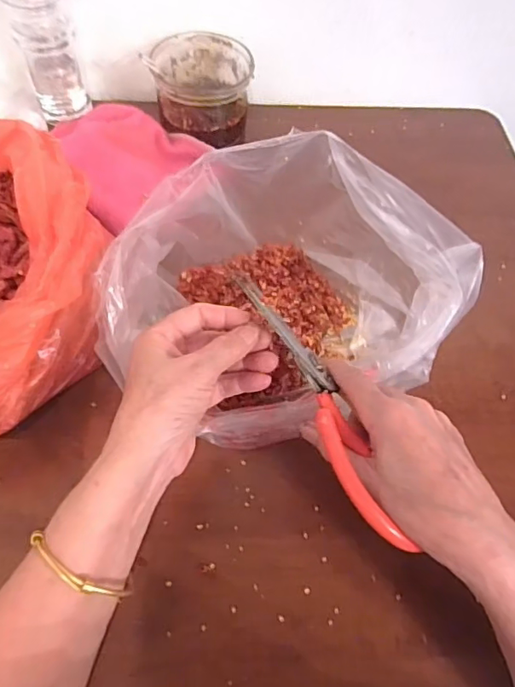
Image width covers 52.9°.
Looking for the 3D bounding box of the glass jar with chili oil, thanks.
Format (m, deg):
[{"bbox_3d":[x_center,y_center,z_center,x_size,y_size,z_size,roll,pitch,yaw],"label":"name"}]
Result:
[{"bbox_3d":[-0.058,-0.276,0.546,0.099,0.077,0.091,1,58,-2],"label":"glass jar with chili oil"}]

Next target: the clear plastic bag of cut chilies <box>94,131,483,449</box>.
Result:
[{"bbox_3d":[0.011,-0.043,0.394,0.243,0.123,0.185,-16,60,-13],"label":"clear plastic bag of cut chilies"}]

